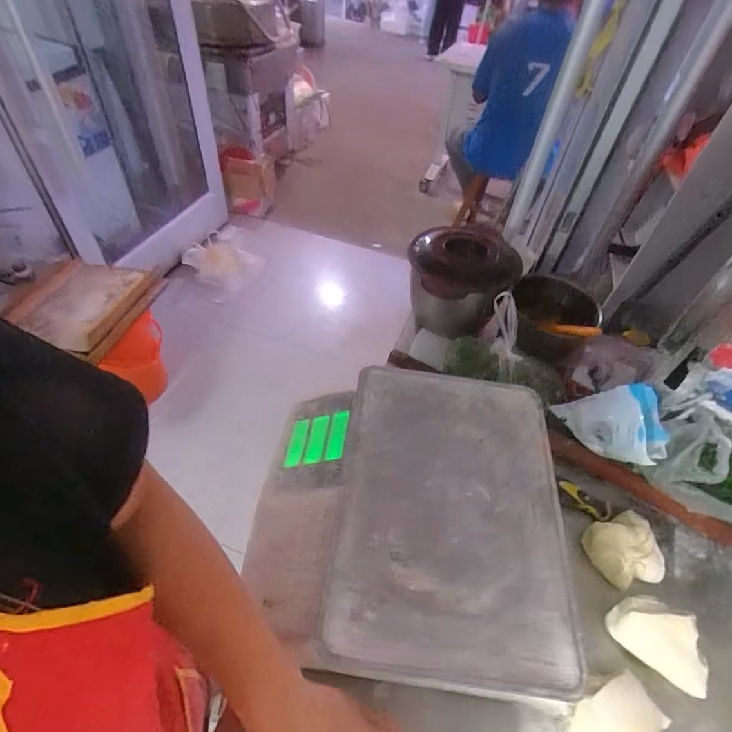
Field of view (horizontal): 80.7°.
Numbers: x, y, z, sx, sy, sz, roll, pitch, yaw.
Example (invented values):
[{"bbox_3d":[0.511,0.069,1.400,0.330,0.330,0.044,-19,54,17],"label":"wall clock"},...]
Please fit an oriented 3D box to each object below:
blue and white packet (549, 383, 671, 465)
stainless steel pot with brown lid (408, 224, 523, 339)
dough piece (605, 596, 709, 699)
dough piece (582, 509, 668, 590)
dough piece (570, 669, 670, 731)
[{"bbox_3d":[0.339,0.075,0.589,0.061,0.097,0.136,-23,56,-22],"label":"blue and white packet"},{"bbox_3d":[0.161,-0.145,0.774,0.161,0.153,0.172,3,50,-3],"label":"stainless steel pot with brown lid"},{"bbox_3d":[0.330,0.303,0.480,0.101,0.045,0.058,34,55,21],"label":"dough piece"},{"bbox_3d":[0.320,0.229,0.539,0.076,0.049,0.078,3,50,-3],"label":"dough piece"},{"bbox_3d":[0.249,0.358,0.432,0.094,0.032,0.060,-21,55,-21],"label":"dough piece"}]

